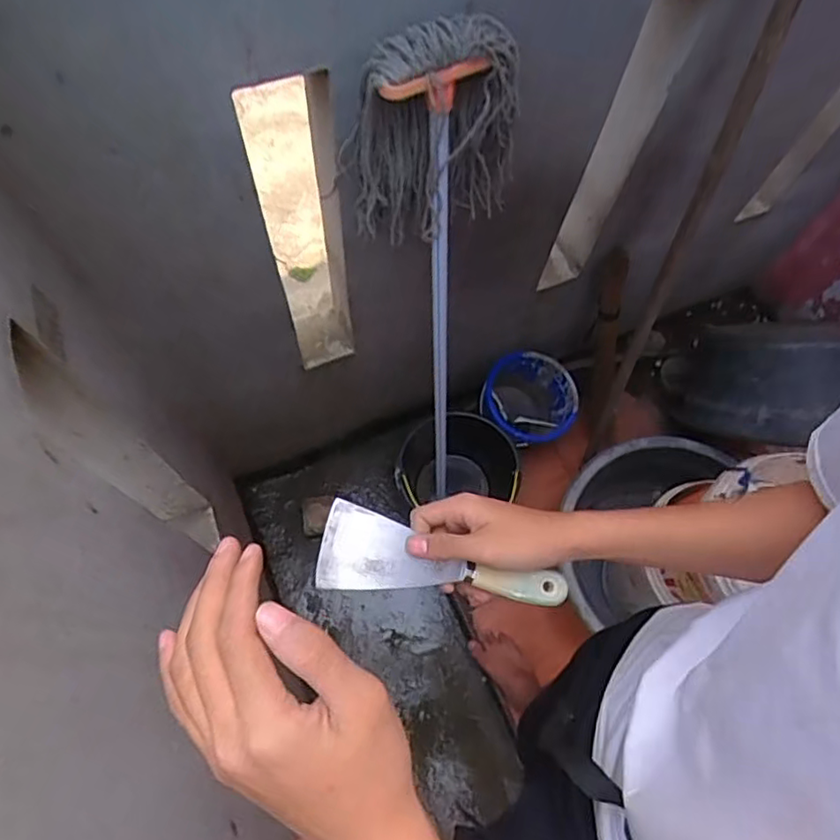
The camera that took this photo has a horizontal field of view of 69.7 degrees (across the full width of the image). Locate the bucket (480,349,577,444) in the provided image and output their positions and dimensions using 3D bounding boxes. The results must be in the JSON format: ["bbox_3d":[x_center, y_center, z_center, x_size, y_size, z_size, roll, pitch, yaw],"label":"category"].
[{"bbox_3d":[0.269,-0.030,1.537,0.216,0.221,0.234,18,68,4],"label":"bucket"}]

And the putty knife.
[{"bbox_3d":[0.019,0.122,0.494,0.201,0.018,0.064,14,68,-1],"label":"putty knife"}]

